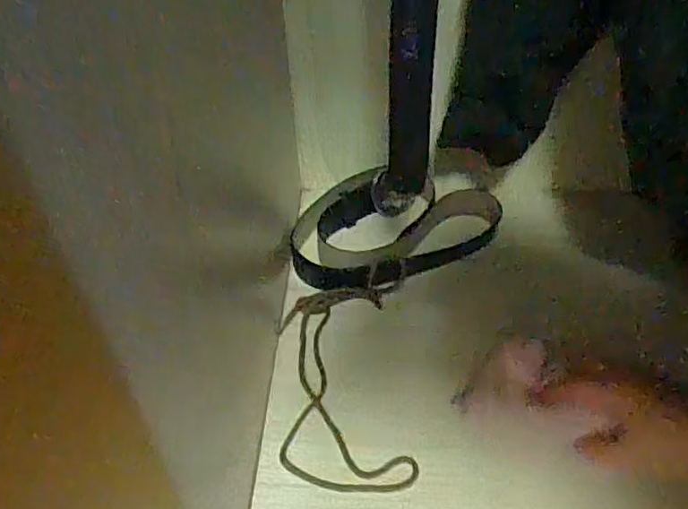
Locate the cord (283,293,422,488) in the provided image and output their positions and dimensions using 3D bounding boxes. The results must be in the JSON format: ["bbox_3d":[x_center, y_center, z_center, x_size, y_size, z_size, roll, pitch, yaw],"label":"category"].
[{"bbox_3d":[-0.006,0.117,0.571,0.106,0.018,0.216,-8,43,-2],"label":"cord"}]

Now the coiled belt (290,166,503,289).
[{"bbox_3d":[0.055,-0.038,0.704,0.244,0.038,0.149,-19,46,-16],"label":"coiled belt"}]

